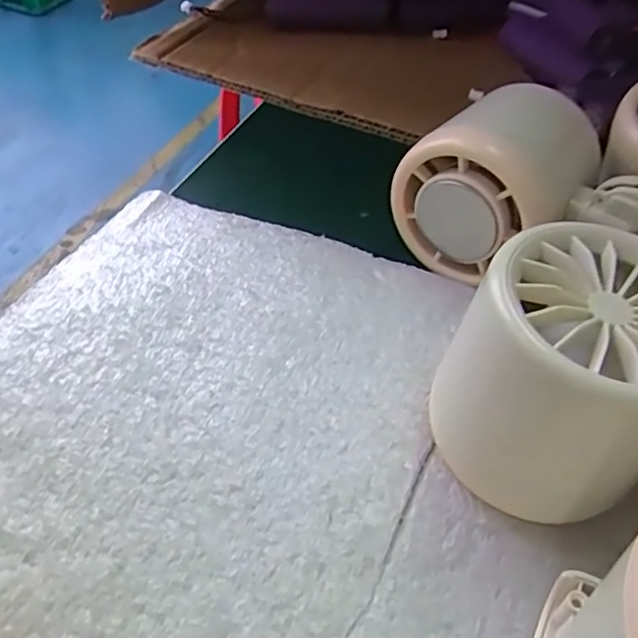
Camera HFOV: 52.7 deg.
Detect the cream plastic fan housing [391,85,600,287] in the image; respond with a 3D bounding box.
[{"bbox_3d":[0.063,-0.050,0.226,0.058,0.049,0.054,-31,56,-29],"label":"cream plastic fan housing"}]

